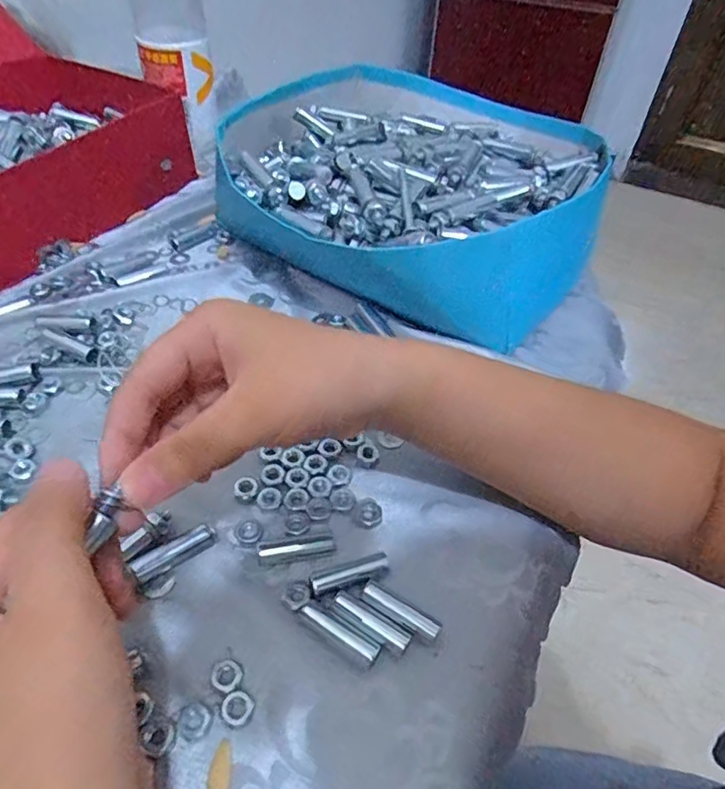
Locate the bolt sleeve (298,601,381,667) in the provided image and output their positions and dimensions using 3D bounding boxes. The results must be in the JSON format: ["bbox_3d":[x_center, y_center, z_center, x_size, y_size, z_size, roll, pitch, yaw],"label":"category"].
[{"bbox_3d":[-0.010,0.108,0.249,0.038,0.007,0.009,27,51,19],"label":"bolt sleeve"}]

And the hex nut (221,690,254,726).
[{"bbox_3d":[-0.052,0.130,0.228,0.013,0.004,0.012,21,49,14],"label":"hex nut"}]

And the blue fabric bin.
[{"bbox_3d":[0.035,-0.169,0.456,0.301,0.087,0.282,22,50,15],"label":"blue fabric bin"}]

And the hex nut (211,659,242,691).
[{"bbox_3d":[-0.059,0.120,0.236,0.012,0.004,0.013,-31,57,-29],"label":"hex nut"}]

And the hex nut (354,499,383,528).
[{"bbox_3d":[0.003,0.063,0.294,0.015,0.004,0.016,9,47,3],"label":"hex nut"}]

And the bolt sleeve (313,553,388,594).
[{"bbox_3d":[-0.006,0.087,0.267,0.038,0.005,0.010,-16,51,-19],"label":"bolt sleeve"}]

